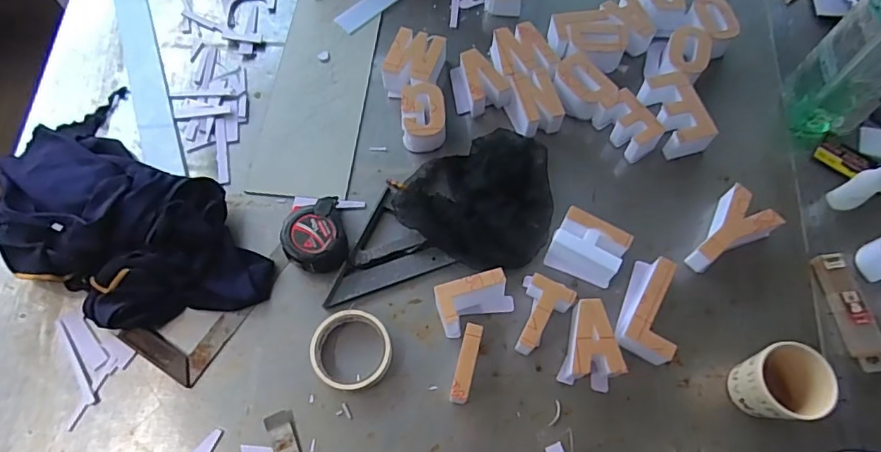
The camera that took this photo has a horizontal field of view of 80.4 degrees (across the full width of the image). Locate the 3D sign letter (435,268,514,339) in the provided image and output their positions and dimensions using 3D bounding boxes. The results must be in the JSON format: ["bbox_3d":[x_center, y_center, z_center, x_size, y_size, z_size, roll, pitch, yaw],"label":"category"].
[{"bbox_3d":[0.041,0.089,0.614,0.087,0.045,0.053,-19,67,-8],"label":"3D sign letter"}]

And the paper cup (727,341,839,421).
[{"bbox_3d":[0.352,0.167,0.551,0.067,0.088,0.072,0,66,0],"label":"paper cup"}]

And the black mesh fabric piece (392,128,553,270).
[{"bbox_3d":[0.063,-0.043,0.681,0.185,0.040,0.203,0,66,0],"label":"black mesh fabric piece"}]

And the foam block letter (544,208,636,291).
[{"bbox_3d":[0.180,0.027,0.639,0.084,0.044,0.067,24,69,11],"label":"foam block letter"}]

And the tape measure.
[{"bbox_3d":[-0.157,0.015,0.652,0.080,0.040,0.090,-19,67,-8],"label":"tape measure"}]

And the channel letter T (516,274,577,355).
[{"bbox_3d":[0.111,0.104,0.605,0.058,0.047,0.084,27,69,12],"label":"channel letter T"}]

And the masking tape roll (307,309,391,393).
[{"bbox_3d":[-0.102,0.141,0.598,0.087,0.024,0.090,0,66,0],"label":"masking tape roll"}]

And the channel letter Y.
[{"bbox_3d":[0.349,0.014,0.638,0.113,0.050,0.070,-41,72,-16],"label":"channel letter Y"}]

